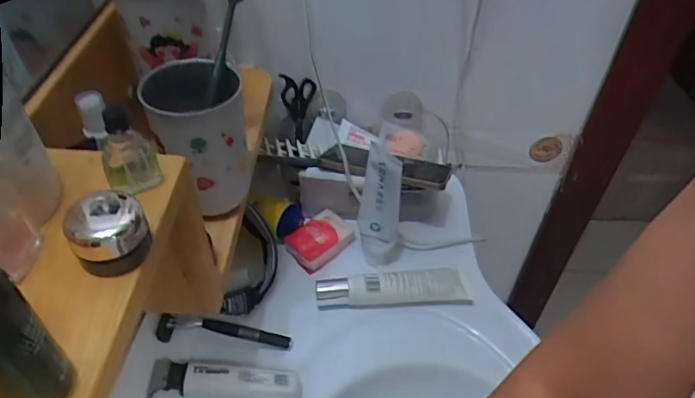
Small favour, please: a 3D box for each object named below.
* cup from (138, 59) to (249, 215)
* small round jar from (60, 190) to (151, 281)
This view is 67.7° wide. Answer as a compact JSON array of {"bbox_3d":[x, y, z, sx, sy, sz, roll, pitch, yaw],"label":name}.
[{"bbox_3d":[-0.118,-0.047,0.423,0.069,0.117,0.068,1,45,-1],"label":"cup"},{"bbox_3d":[-0.115,0.014,0.249,0.033,0.023,0.041,-24,50,-23],"label":"small round jar"}]

